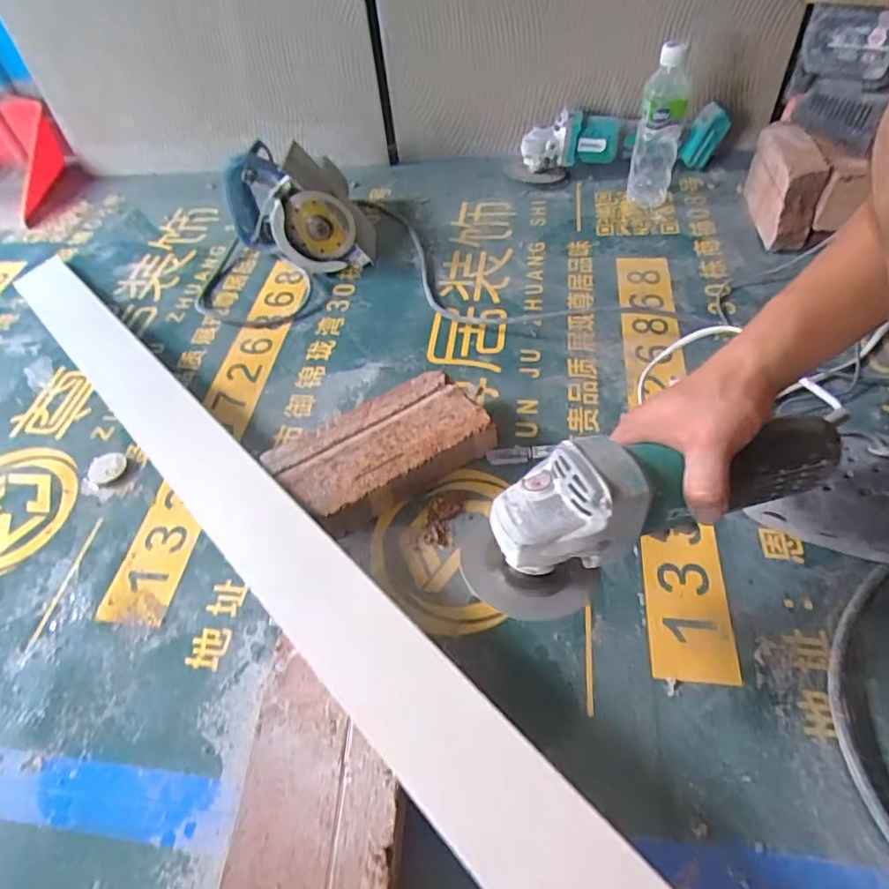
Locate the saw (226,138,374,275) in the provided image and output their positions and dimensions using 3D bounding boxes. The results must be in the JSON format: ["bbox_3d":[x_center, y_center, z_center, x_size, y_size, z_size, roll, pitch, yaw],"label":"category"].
[{"bbox_3d":[-0.210,-0.346,0.808,0.192,0.143,0.160,-12,53,-3],"label":"saw"}]

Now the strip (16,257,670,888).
[{"bbox_3d":[-0.206,0.035,0.536,0.072,0.014,1.106,-39,55,-22],"label":"strip"}]

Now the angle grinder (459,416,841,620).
[{"bbox_3d":[0.147,0.036,0.386,0.277,0.092,0.085,-17,53,-7],"label":"angle grinder"}]

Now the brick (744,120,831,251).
[{"bbox_3d":[0.451,-0.349,0.749,0.050,0.115,0.148,1,53,7],"label":"brick"}]

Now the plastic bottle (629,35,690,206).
[{"bbox_3d":[0.300,-0.438,0.782,0.060,0.197,0.058,13,55,15],"label":"plastic bottle"}]

